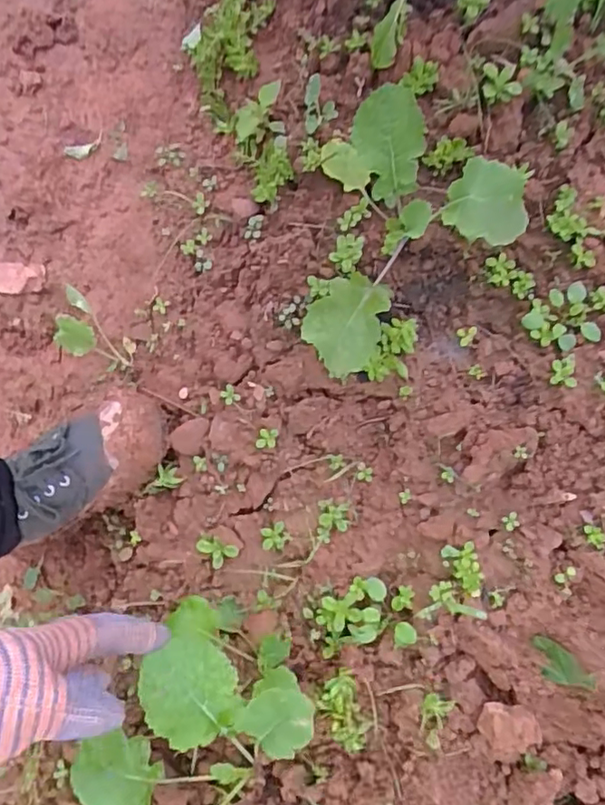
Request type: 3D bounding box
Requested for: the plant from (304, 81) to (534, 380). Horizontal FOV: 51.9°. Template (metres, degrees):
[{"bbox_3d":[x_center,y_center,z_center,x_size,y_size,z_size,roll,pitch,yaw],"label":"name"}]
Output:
[{"bbox_3d":[0.085,-0.129,0.486,0.157,0.137,0.198,5,70,3],"label":"plant"}]

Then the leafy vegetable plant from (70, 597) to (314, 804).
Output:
[{"bbox_3d":[-0.088,0.264,0.482,0.129,0.126,0.206,37,74,13],"label":"leafy vegetable plant"}]

